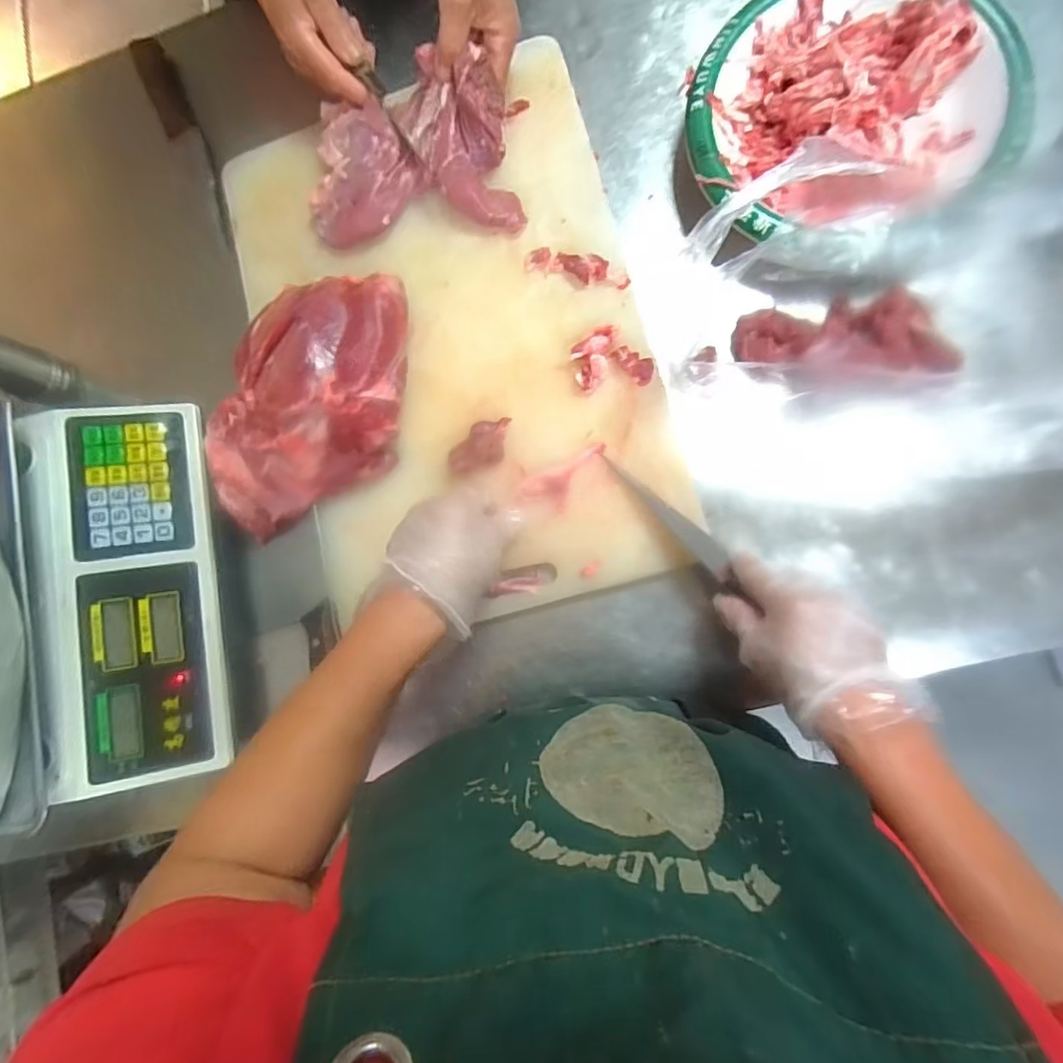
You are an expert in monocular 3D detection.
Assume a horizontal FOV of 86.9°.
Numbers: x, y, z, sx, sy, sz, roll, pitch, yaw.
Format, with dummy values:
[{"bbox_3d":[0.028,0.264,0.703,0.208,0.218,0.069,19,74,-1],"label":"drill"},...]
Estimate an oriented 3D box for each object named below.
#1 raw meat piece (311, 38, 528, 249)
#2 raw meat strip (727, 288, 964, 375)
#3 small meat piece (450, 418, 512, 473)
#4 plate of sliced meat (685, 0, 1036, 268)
[{"bbox_3d":[-0.112,-0.331,0.491,0.189,0.055,0.134,-4,84,6],"label":"raw meat piece"},{"bbox_3d":[0.242,-0.155,0.435,0.153,0.029,0.069,5,85,7],"label":"raw meat strip"},{"bbox_3d":[-0.043,-0.072,0.463,0.048,0.017,0.043,-5,84,6],"label":"small meat piece"},{"bbox_3d":[0.262,-0.352,0.454,0.242,0.075,0.215,21,87,8],"label":"plate of sliced meat"}]

